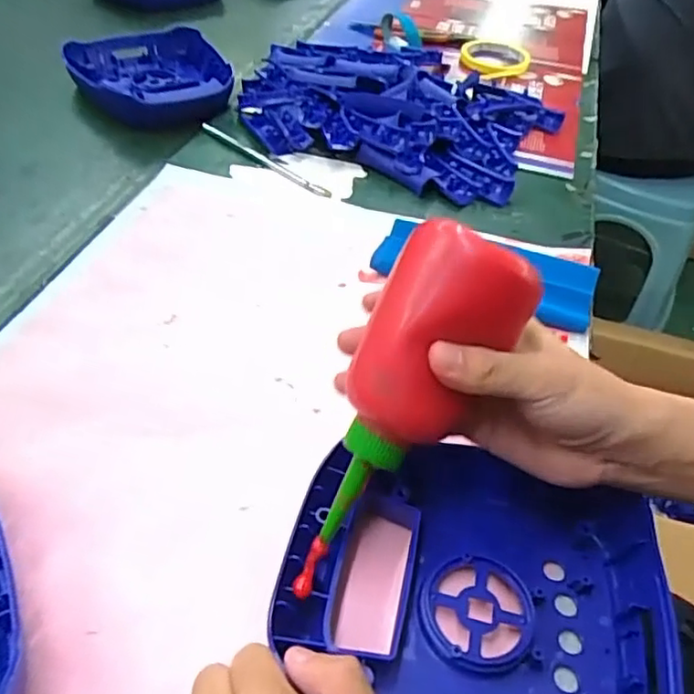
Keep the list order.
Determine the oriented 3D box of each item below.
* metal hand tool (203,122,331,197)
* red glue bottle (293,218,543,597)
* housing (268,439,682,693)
[{"bbox_3d":[-0.081,-0.188,0.615,0.175,0.008,0.015,36,53,27],"label":"metal hand tool"},{"bbox_3d":[0.022,0.032,0.284,0.051,0.177,0.046,31,11,24],"label":"red glue bottle"},{"bbox_3d":[0.064,0.121,0.307,0.184,0.036,0.167,20,47,15],"label":"housing"}]

